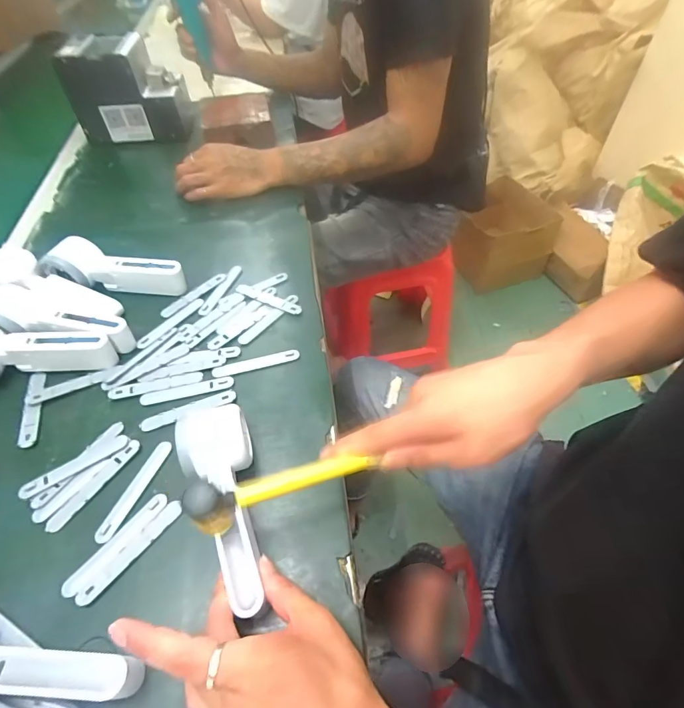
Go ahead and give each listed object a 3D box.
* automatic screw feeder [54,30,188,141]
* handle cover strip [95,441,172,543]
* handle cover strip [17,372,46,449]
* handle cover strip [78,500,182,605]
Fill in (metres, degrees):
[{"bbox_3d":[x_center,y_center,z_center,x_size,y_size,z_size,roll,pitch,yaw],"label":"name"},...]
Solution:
[{"bbox_3d":[-0.394,-0.494,0.768,0.187,0.151,0.134,-8,52,-4],"label":"automatic screw feeder"},{"bbox_3d":[-0.185,0.120,0.367,0.017,0.004,0.093,17,55,15],"label":"handle cover strip"},{"bbox_3d":[-0.317,0.054,0.418,0.019,0.006,0.099,-13,53,-8],"label":"handle cover strip"},{"bbox_3d":[-0.170,0.159,0.333,0.015,0.005,0.092,31,59,23],"label":"handle cover strip"}]

